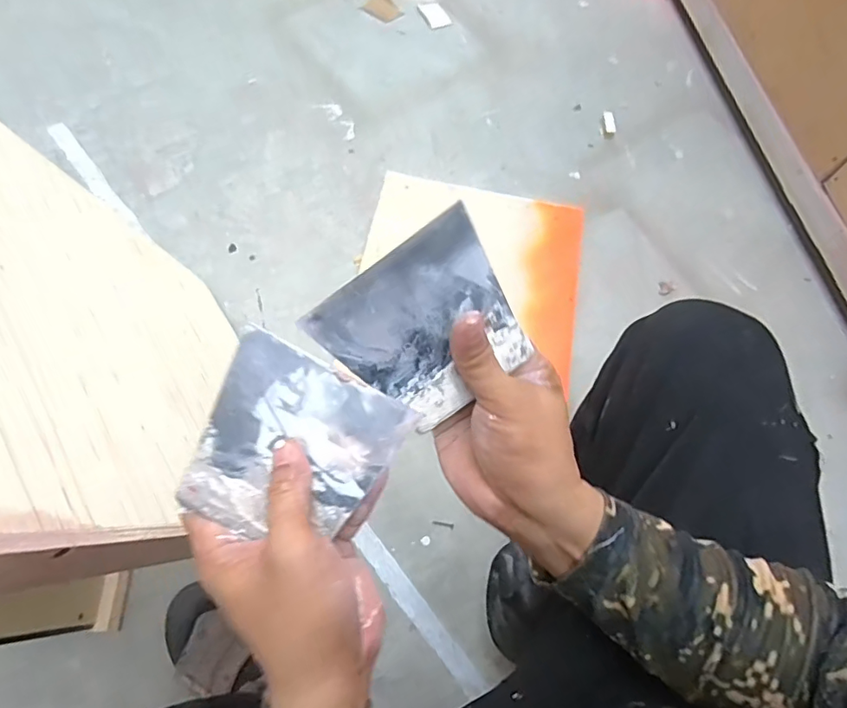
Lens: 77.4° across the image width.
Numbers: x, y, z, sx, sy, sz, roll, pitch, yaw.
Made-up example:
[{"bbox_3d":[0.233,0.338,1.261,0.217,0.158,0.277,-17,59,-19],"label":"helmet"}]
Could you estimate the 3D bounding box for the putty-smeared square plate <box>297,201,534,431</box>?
[{"bbox_3d":[0.003,-0.014,0.309,0.105,0.004,0.098,-36,107,4],"label":"putty-smeared square plate"}]

